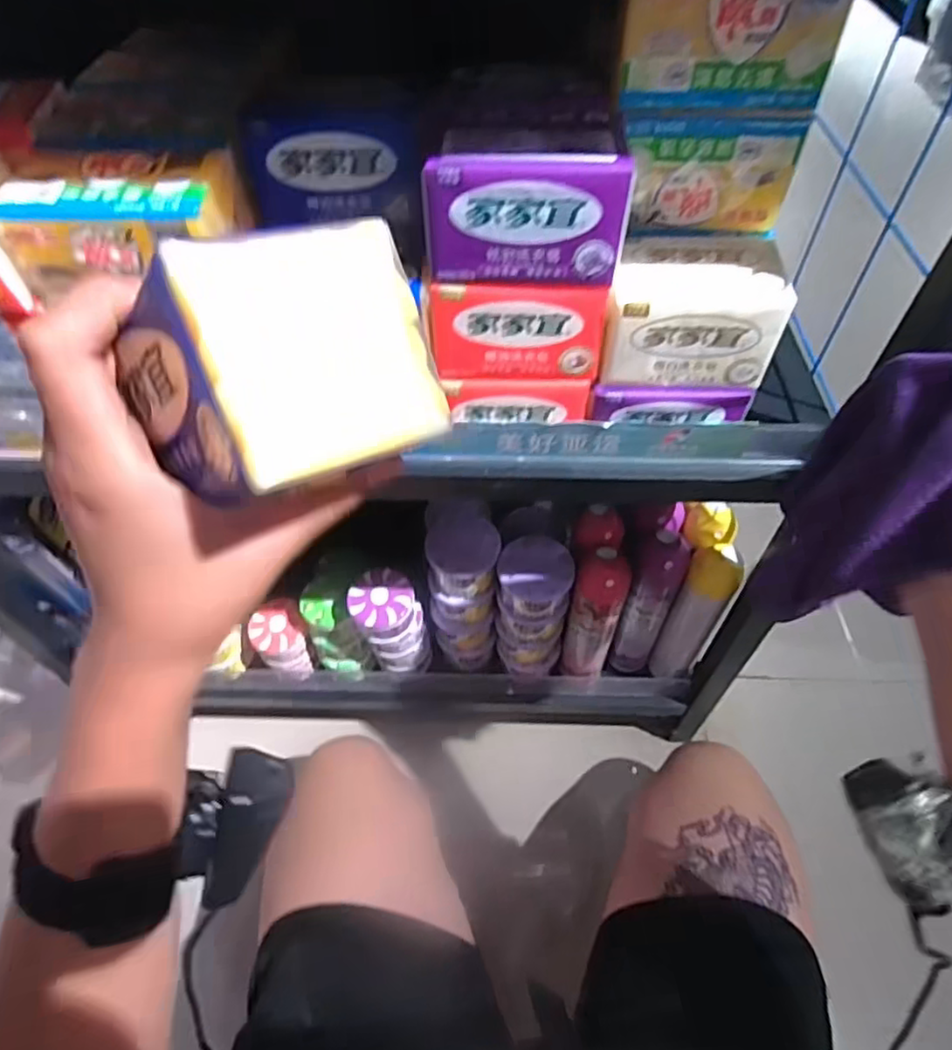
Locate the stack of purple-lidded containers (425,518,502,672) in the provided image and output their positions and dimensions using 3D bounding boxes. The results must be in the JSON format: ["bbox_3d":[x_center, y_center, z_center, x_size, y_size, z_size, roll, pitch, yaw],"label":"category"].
[{"bbox_3d":[-0.014,0.082,0.732,0.077,0.207,0.071,1,53,1],"label":"stack of purple-lidded containers"}]

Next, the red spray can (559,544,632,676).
[{"bbox_3d":[0.128,0.103,0.706,0.052,0.221,0.047,21,56,15],"label":"red spray can"}]

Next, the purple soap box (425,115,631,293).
[{"bbox_3d":[0.026,-0.174,0.350,0.101,0.065,0.055,1,53,1],"label":"purple soap box"}]

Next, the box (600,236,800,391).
[{"bbox_3d":[0.131,-0.133,0.405,0.101,0.065,0.064,1,53,1],"label":"box"}]

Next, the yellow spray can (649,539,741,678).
[{"bbox_3d":[0.236,0.101,0.709,0.047,0.224,0.043,8,53,6],"label":"yellow spray can"}]

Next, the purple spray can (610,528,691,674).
[{"bbox_3d":[0.188,0.094,0.724,0.051,0.236,0.043,21,56,15],"label":"purple spray can"}]

